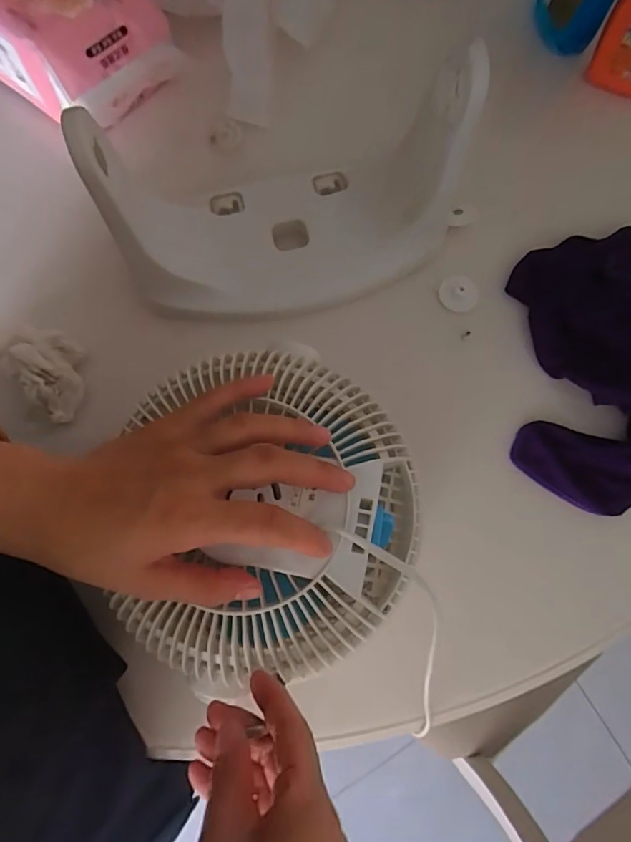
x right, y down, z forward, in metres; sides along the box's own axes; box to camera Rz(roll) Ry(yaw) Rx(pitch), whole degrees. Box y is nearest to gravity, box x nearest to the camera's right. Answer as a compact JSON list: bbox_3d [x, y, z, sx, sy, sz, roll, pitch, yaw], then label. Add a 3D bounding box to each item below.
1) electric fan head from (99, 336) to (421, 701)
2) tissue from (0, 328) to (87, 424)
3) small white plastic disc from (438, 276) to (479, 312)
[{"bbox_3d":[-0.028,0.061,0.277,0.187,0.081,0.172,0,76,-1],"label":"electric fan head"},{"bbox_3d":[-0.225,-0.044,0.390,0.077,0.037,0.063,39,79,8],"label":"tissue"},{"bbox_3d":[0.130,-0.116,0.428,0.034,0.008,0.032,0,76,-1],"label":"small white plastic disc"}]

